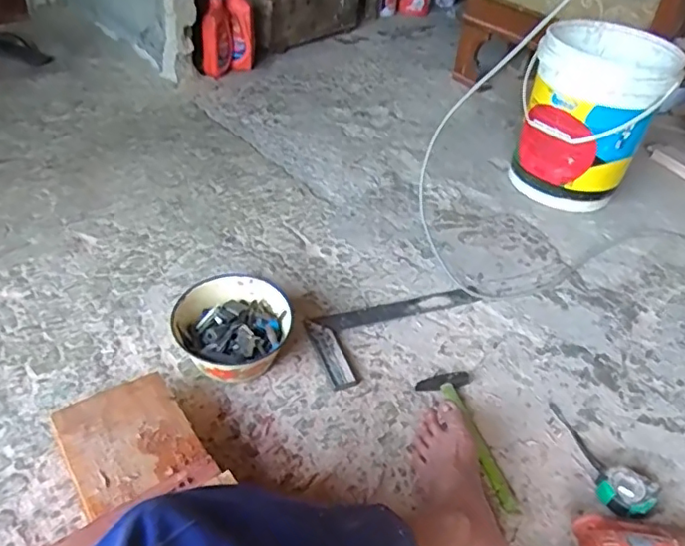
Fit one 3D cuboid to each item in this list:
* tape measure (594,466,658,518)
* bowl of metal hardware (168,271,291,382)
[{"bbox_3d":[0.396,0.307,0.799,0.075,0.037,0.066,21,42,17],"label":"tape measure"},{"bbox_3d":[-0.173,0.091,0.935,0.183,0.087,0.170,-26,50,-32],"label":"bowl of metal hardware"}]

